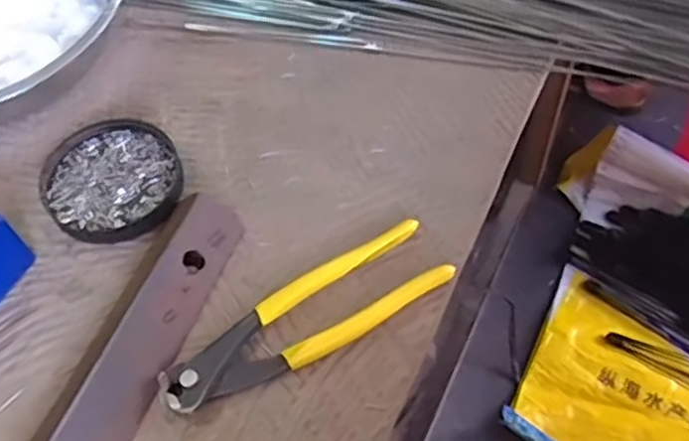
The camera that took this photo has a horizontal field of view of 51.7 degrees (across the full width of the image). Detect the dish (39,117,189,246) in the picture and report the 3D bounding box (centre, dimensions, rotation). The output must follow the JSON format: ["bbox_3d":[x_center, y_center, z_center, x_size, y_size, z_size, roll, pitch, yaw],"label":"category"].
[{"bbox_3d":[-0.149,-0.026,0.457,0.084,0.012,0.087,-2,58,3],"label":"dish"}]

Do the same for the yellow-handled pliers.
[{"bbox_3d":[-0.020,0.056,0.390,0.163,0.014,0.043,-30,61,-14],"label":"yellow-handled pliers"}]

